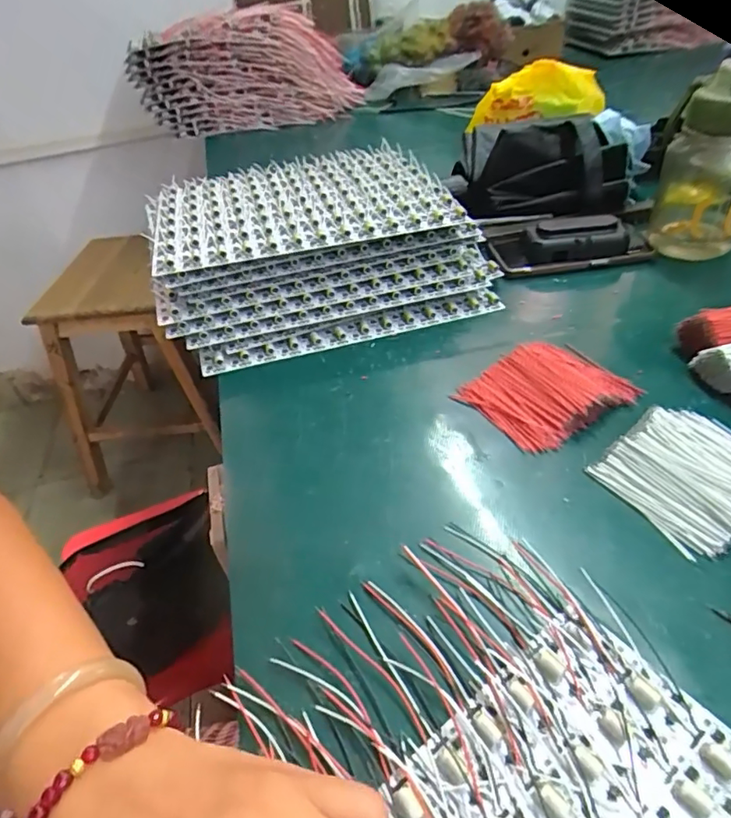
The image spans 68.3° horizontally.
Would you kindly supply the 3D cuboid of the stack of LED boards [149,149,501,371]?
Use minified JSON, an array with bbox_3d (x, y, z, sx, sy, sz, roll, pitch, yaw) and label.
[{"bbox_3d":[-0.058,-0.182,0.584,0.320,0.088,0.300,-14,42,-10],"label":"stack of LED boards"}]

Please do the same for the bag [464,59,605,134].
[{"bbox_3d":[0.247,-0.454,0.791,0.192,0.093,0.096,5,46,16],"label":"bag"}]

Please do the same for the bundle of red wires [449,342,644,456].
[{"bbox_3d":[0.139,-0.018,0.413,0.108,0.024,0.088,-24,45,-20],"label":"bundle of red wires"}]

